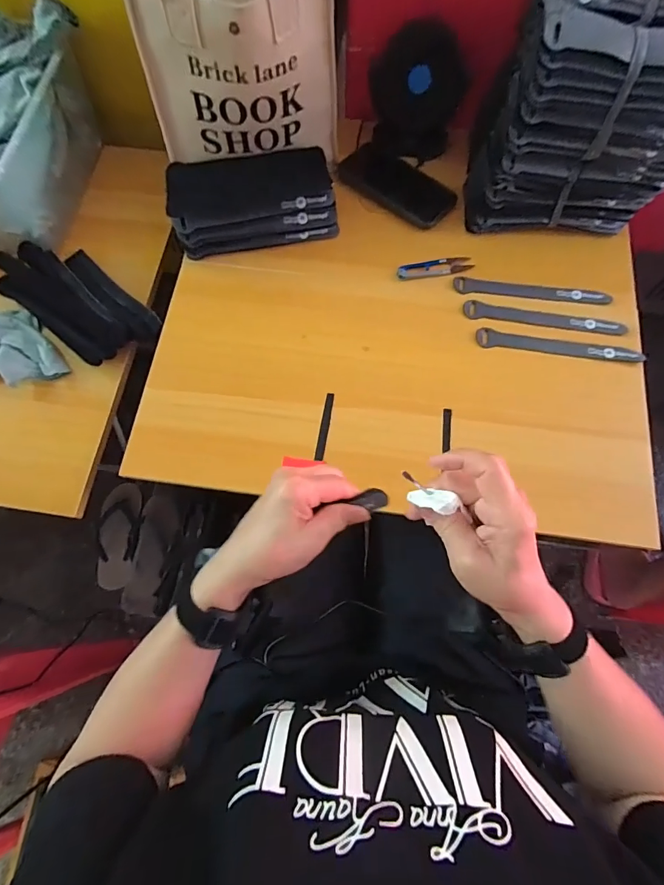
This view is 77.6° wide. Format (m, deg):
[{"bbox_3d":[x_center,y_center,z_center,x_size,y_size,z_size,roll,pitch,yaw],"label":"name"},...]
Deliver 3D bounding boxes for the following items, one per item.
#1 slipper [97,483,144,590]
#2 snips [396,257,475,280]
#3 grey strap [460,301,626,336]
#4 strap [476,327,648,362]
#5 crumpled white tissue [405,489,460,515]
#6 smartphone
[{"bbox_3d":[-0.503,0.218,0.975,0.089,0.034,0.235,1,72,1],"label":"slipper"},{"bbox_3d":[0.136,-0.230,0.541,0.100,0.007,0.025,-14,72,-3],"label":"snips"},{"bbox_3d":[0.266,-0.154,0.520,0.195,0.006,0.025,11,77,6],"label":"grey strap"},{"bbox_3d":[0.275,-0.117,0.503,0.191,0.010,0.023,10,73,4],"label":"strap"},{"bbox_3d":[0.074,0.043,0.300,0.034,0.021,0.016,13,73,5],"label":"crumpled white tissue"},{"bbox_3d":[0.087,-0.362,0.583,0.171,0.012,0.082,37,76,12],"label":"smartphone"}]

